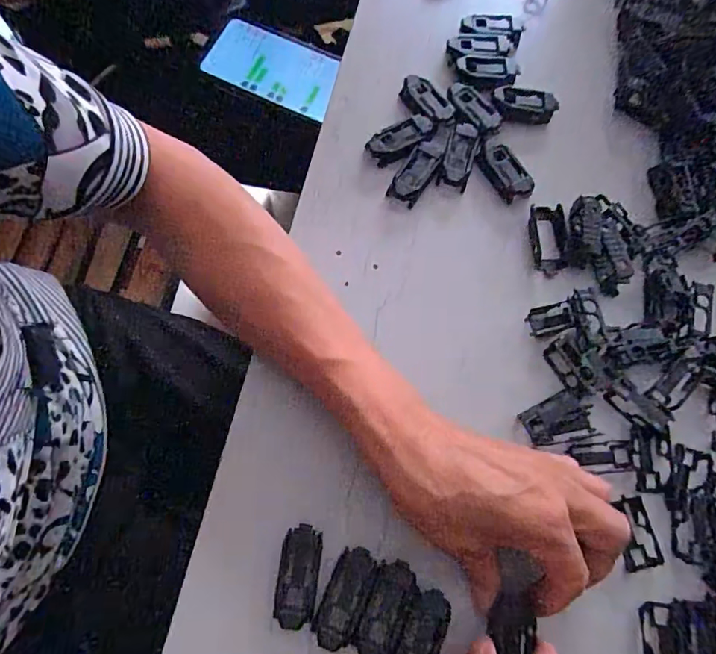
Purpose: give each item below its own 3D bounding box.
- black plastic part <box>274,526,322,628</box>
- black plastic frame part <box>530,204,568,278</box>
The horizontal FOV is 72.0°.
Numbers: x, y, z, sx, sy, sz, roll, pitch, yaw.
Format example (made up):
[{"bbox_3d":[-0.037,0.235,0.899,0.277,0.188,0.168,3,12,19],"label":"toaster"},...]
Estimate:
[{"bbox_3d":[-0.033,0.138,0.276,0.021,0.018,0.050,7,72,1],"label":"black plastic part"},{"bbox_3d":[0.134,-0.060,0.345,0.023,0.005,0.052,2,72,0],"label":"black plastic frame part"}]

